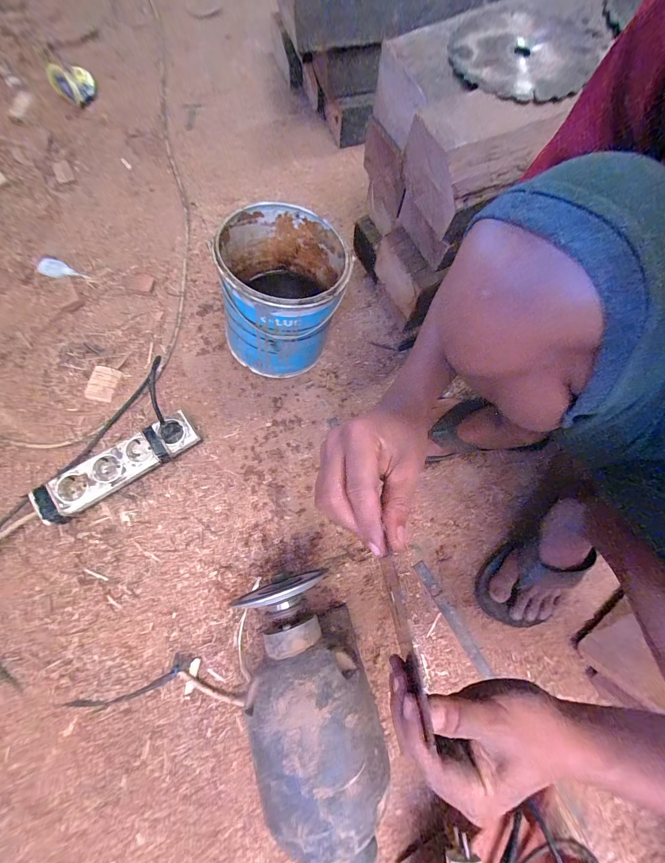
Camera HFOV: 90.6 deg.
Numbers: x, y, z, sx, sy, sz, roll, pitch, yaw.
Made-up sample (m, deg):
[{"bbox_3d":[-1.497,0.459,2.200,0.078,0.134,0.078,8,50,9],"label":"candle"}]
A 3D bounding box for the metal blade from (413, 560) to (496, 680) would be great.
[{"bbox_3d":[0.178,0.278,0.487,0.020,0.010,0.178,-31,76,-6],"label":"metal blade"}]

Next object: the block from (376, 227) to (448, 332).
[{"bbox_3d":[0.123,-0.248,0.547,0.050,0.092,0.127,-27,76,-5],"label":"block"}]

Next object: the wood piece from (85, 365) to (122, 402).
[{"bbox_3d":[-0.416,-0.088,0.595,0.045,0.010,0.063,16,76,6],"label":"wood piece"}]

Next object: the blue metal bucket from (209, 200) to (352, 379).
[{"bbox_3d":[-0.085,-0.223,0.532,0.196,0.196,0.196,5,70,-13],"label":"blue metal bucket"}]

